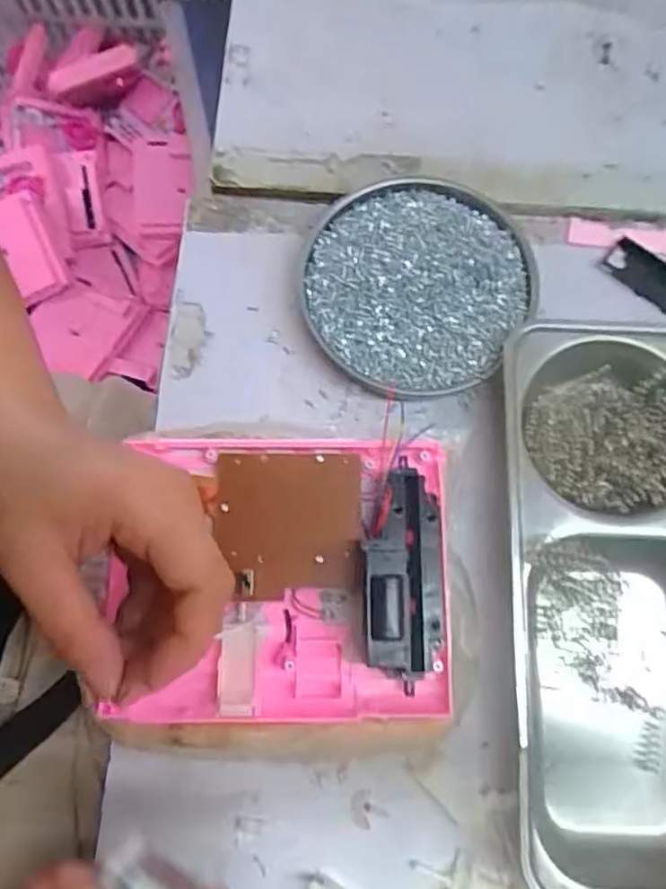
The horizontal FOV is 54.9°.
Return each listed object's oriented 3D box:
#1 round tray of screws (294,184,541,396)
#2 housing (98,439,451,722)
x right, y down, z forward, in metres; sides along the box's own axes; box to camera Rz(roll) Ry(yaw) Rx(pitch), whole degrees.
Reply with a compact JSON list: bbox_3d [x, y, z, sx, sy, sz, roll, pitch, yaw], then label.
[{"bbox_3d":[0.046,-0.092,0.377,0.128,0.028,0.129,0,75,0],"label":"round tray of screws"},{"bbox_3d":[-0.025,0.062,0.304,0.155,0.036,0.139,1,75,0],"label":"housing"}]

